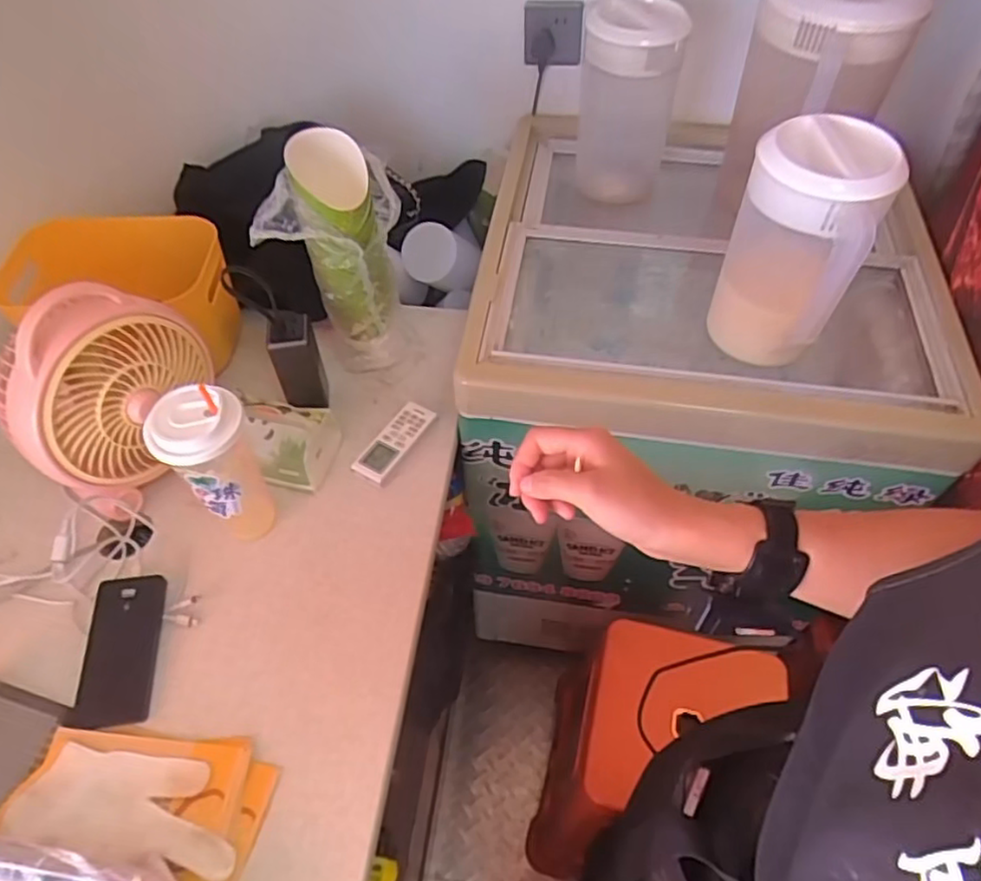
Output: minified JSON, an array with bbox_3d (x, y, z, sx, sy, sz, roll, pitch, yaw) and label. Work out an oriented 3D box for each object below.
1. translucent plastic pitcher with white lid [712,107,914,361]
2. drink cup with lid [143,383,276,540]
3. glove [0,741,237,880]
[{"bbox_3d":[0.304,-0.186,0.672,0.120,0.218,0.133,28,59,20],"label":"translucent plastic pitcher with white lid"},{"bbox_3d":[-0.276,0.032,0.684,0.080,0.208,0.073,-1,53,1],"label":"drink cup with lid"},{"bbox_3d":[-0.313,0.319,0.577,0.194,0.027,0.091,6,54,6],"label":"glove"}]

